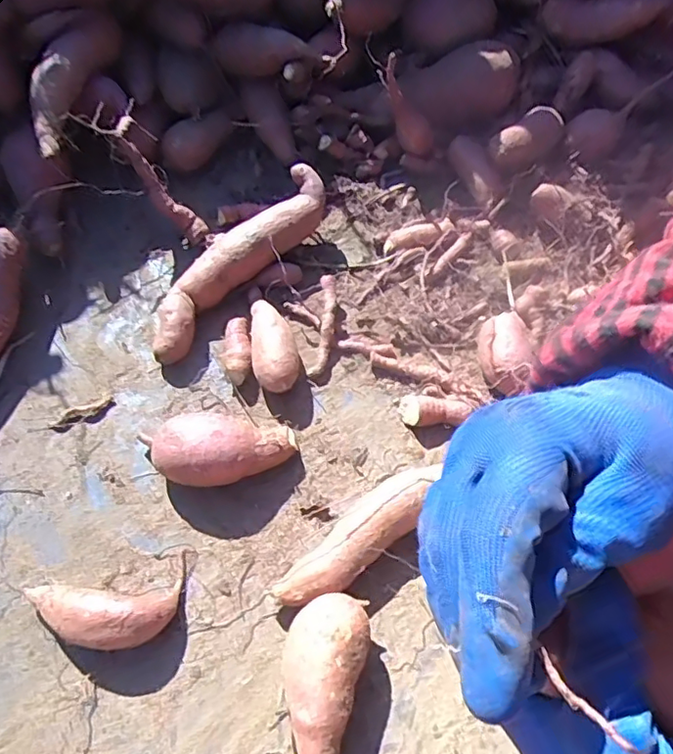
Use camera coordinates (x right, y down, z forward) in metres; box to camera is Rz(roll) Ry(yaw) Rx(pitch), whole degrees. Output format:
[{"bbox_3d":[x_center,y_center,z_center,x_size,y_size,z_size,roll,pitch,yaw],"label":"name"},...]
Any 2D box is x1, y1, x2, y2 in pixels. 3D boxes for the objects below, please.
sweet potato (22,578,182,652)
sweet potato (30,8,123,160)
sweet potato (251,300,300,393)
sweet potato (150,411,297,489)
[{"bbox_3d":[-0.142,0.143,0.348,0.086,0.034,0.038,-2,61,-7],"label":"sweet potato"},{"bbox_3d":[-0.217,-0.239,0.476,0.040,0.042,0.132,22,80,11],"label":"sweet potato"},{"bbox_3d":[-0.048,-0.025,0.448,0.034,0.035,0.082,-3,61,-7],"label":"sweet potato"},{"bbox_3d":[-0.077,0.052,0.399,0.091,0.043,0.045,3,60,-3],"label":"sweet potato"}]

